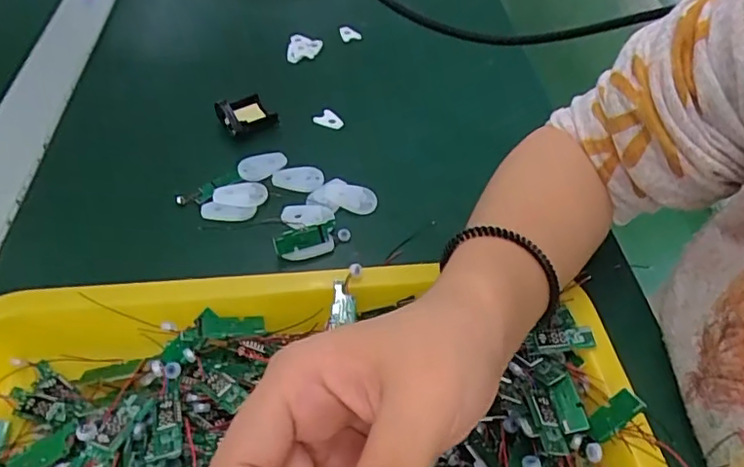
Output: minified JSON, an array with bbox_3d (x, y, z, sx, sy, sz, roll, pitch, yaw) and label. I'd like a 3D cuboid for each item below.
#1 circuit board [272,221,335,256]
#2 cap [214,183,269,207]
[{"bbox_3d":[-0.042,0.003,0.360,0.042,0.007,0.013,-15,87,-23],"label":"circuit board"},{"bbox_3d":[-0.090,-0.026,0.385,0.036,0.005,0.020,-2,64,-9],"label":"cap"}]

